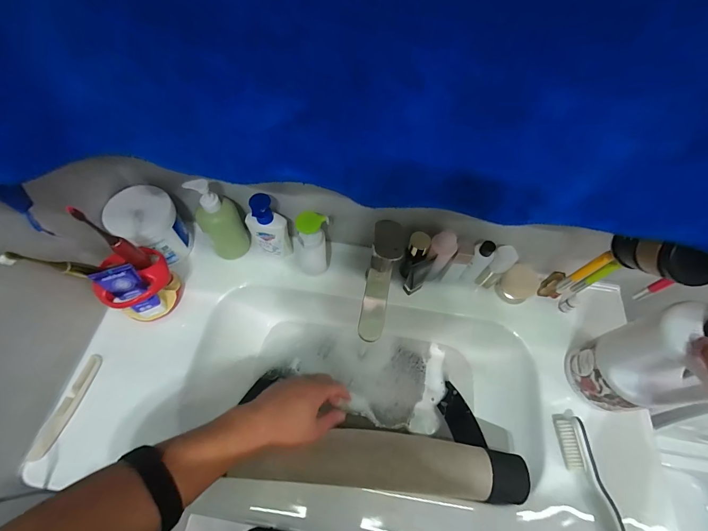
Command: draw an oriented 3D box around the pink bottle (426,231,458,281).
[{"bbox_3d":[0.158,-0.011,0.637,0.044,0.137,0.034,27,64,11],"label":"pink bottle"}]

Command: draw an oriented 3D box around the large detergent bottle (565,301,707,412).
[{"bbox_3d":[0.435,0.137,0.484,0.094,0.286,0.108,-18,64,-22],"label":"large detergent bottle"}]

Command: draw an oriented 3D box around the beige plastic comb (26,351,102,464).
[{"bbox_3d":[-0.469,0.229,0.554,0.028,0.009,0.163,13,62,4],"label":"beige plastic comb"}]

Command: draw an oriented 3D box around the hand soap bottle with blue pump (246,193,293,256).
[{"bbox_3d":[-0.169,-0.066,0.641,0.082,0.171,0.041,-3,62,-4],"label":"hand soap bottle with blue pump"}]

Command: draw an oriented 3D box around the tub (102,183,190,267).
[{"bbox_3d":[-0.388,-0.071,0.651,0.109,0.127,0.106,1,62,-2],"label":"tub"}]

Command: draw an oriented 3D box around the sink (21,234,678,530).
[{"bbox_3d":[0.019,0.207,0.642,0.971,0.136,0.455,10,62,3],"label":"sink"}]

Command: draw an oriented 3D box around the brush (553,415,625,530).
[{"bbox_3d":[0.366,0.339,0.517,0.039,0.048,0.199,-7,62,-6],"label":"brush"}]

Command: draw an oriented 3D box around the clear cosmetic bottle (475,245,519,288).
[{"bbox_3d":[0.270,0.008,0.645,0.036,0.122,0.030,36,66,16],"label":"clear cosmetic bottle"}]

